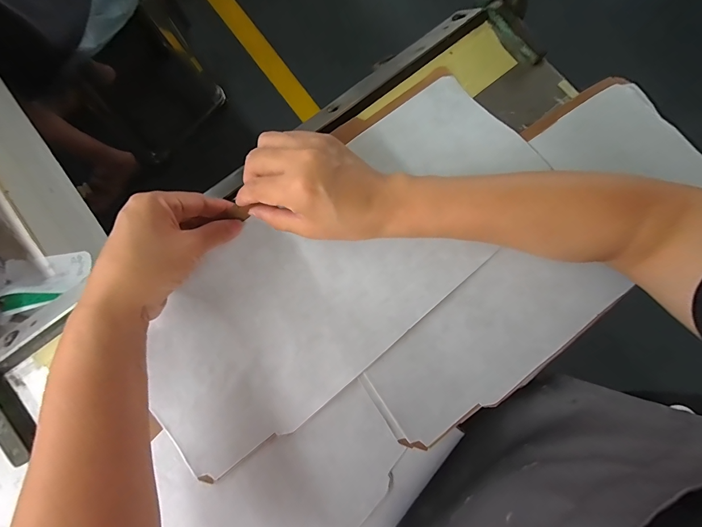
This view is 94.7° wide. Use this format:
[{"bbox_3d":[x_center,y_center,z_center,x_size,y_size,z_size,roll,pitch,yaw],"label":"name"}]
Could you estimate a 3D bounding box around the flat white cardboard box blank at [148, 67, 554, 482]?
[{"bbox_3d":[-0.005,-0.012,0.307,0.423,0.019,0.185,-40,81,-9],"label":"flat white cardboard box blank"}]

